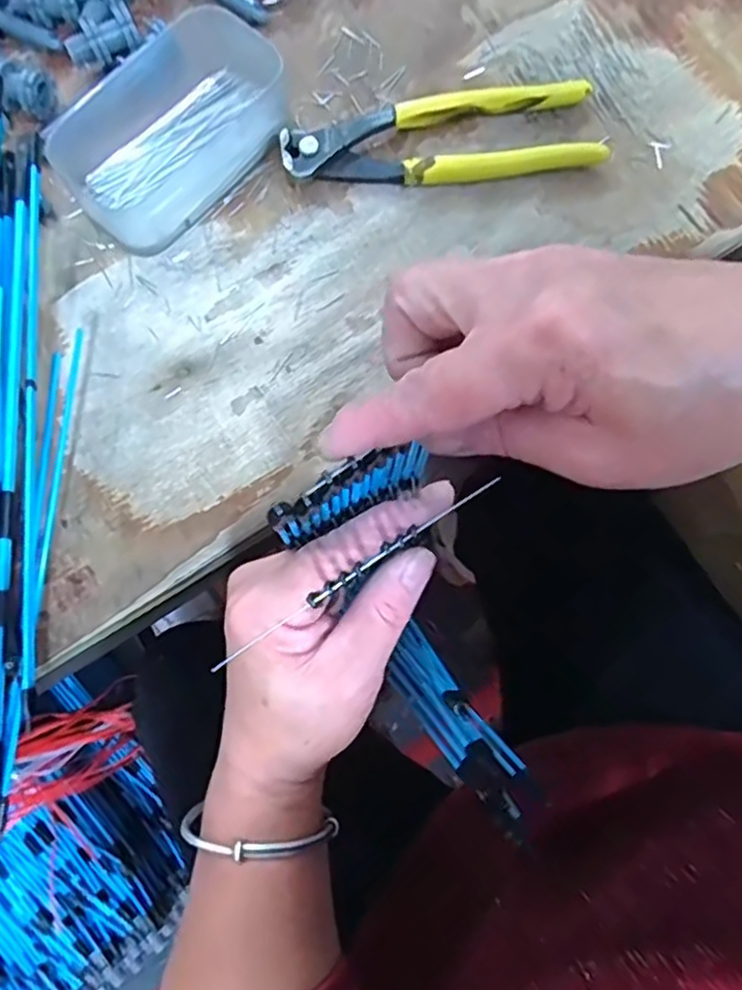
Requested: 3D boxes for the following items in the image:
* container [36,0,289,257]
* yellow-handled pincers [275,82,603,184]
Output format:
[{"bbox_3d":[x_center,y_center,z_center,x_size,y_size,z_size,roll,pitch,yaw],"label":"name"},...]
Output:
[{"bbox_3d":[-0.100,-0.195,0.354,0.087,0.026,0.138,38,80,9],"label":"container"},{"bbox_3d":[0.035,-0.184,0.352,0.158,0.016,0.051,-4,76,0],"label":"yellow-handled pincers"}]

